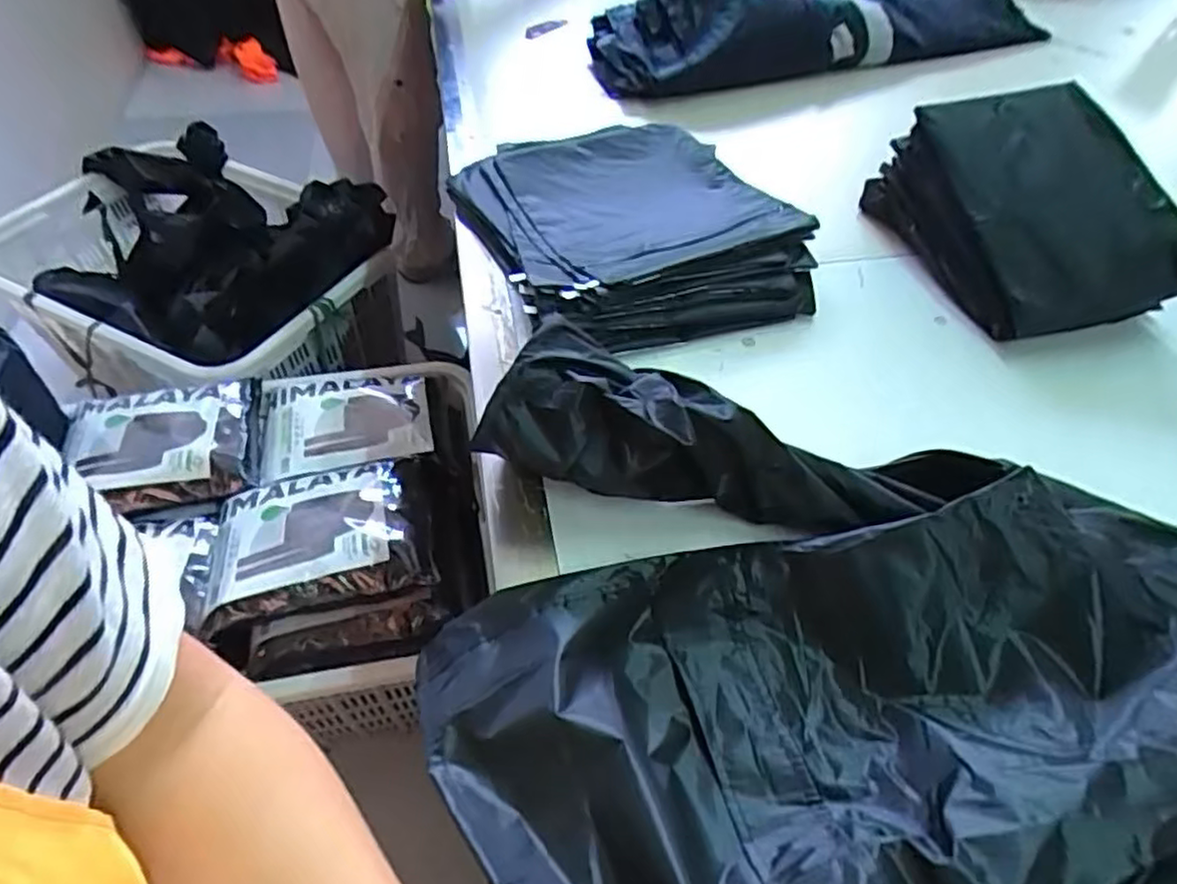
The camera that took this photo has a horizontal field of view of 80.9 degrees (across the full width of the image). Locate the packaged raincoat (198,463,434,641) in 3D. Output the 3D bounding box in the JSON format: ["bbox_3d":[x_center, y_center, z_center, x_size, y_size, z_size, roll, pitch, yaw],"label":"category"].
[{"bbox_3d":[-0.371,0.132,0.952,0.273,0.039,0.237,-17,44,-8],"label":"packaged raincoat"}]

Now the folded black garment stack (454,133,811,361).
[{"bbox_3d":[0.046,-0.260,0.809,0.347,0.059,0.390,-14,52,-14],"label":"folded black garment stack"}]

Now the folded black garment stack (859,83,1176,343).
[{"bbox_3d":[0.476,-0.268,0.769,0.196,0.139,0.304,-10,51,-10],"label":"folded black garment stack"}]

